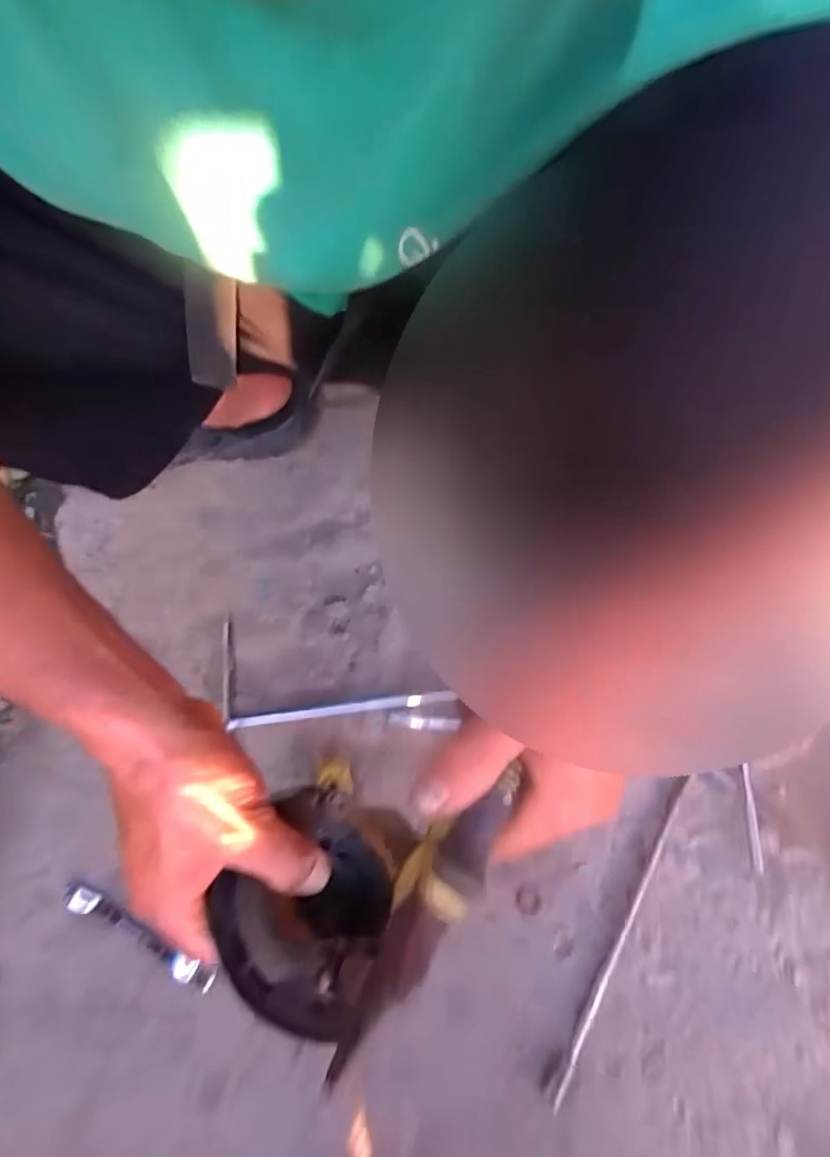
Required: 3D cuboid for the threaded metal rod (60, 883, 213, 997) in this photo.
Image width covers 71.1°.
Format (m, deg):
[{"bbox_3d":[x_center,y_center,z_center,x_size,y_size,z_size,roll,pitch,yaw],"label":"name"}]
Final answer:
[{"bbox_3d":[-0.214,0.271,0.442,0.139,0.016,0.019,22,67,12],"label":"threaded metal rod"}]

